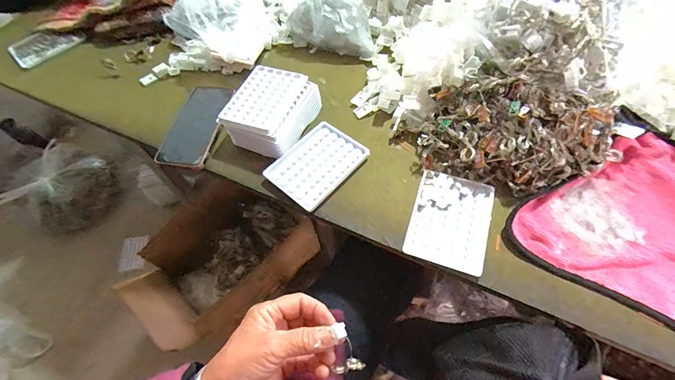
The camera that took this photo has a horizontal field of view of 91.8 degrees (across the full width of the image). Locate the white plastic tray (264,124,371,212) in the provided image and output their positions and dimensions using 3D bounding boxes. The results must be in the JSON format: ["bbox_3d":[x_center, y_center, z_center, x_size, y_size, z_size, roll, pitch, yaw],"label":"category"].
[{"bbox_3d":[-0.029,-0.037,0.469,0.092,0.020,0.126,36,66,22],"label":"white plastic tray"}]

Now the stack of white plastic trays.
[{"bbox_3d":[-0.098,-0.116,0.494,0.103,0.061,0.130,21,61,15],"label":"stack of white plastic trays"}]

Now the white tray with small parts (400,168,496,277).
[{"bbox_3d":[0.144,0.037,0.417,0.094,0.016,0.122,16,60,12],"label":"white tray with small parts"}]

